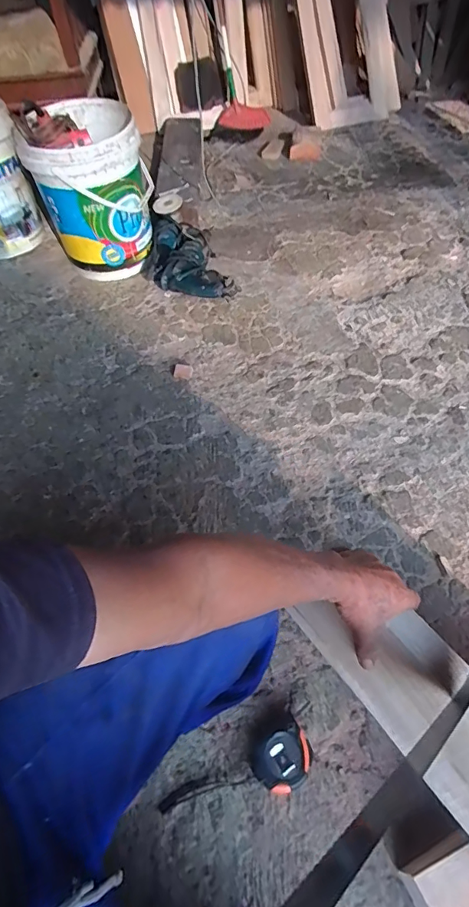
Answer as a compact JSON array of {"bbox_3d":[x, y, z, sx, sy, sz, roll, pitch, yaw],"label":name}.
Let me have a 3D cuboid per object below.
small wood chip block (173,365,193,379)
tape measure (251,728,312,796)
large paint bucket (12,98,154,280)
[{"bbox_3d":[-0.130,-0.207,1.132,0.047,0.012,0.039,5,55,8],"label":"small wood chip block"},{"bbox_3d":[0.067,0.427,0.620,0.083,0.043,0.068,-24,57,-12],"label":"tape measure"},{"bbox_3d":[-0.397,-0.756,1.295,0.300,0.367,0.345,-15,55,-7],"label":"large paint bucket"}]

